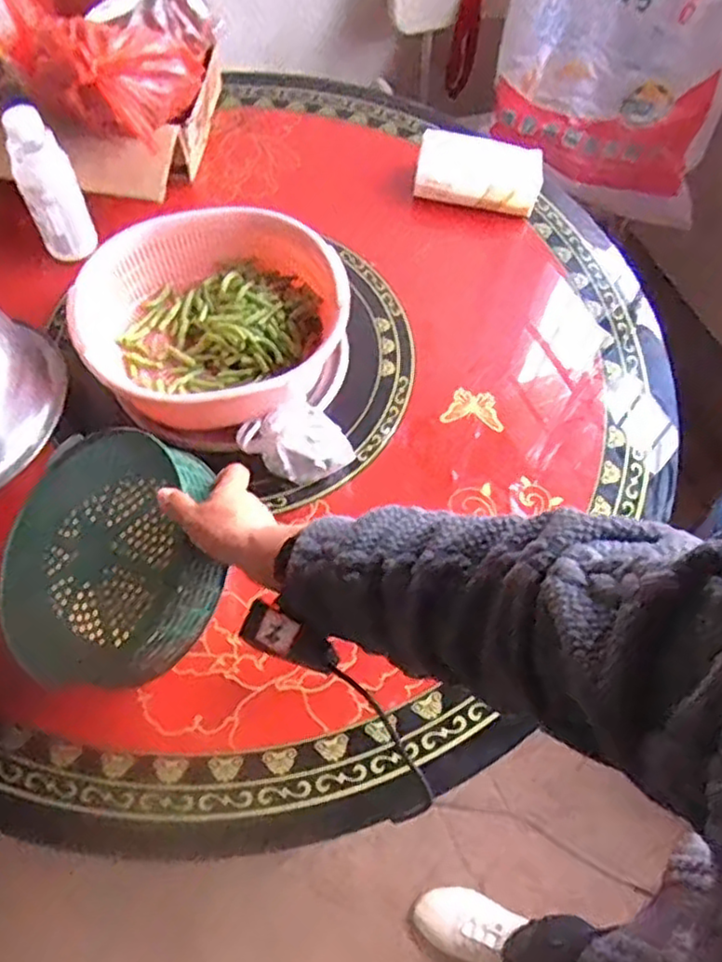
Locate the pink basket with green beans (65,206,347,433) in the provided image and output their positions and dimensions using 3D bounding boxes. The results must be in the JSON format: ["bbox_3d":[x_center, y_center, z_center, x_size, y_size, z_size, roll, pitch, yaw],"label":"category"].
[{"bbox_3d":[-0.175,-0.196,0.838,0.294,0.108,0.240,-5,64,-6],"label":"pink basket with green beans"}]

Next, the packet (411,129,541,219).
[{"bbox_3d":[0.169,-0.444,1.000,0.175,0.060,0.090,14,64,3],"label":"packet"}]

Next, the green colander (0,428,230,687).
[{"bbox_3d":[-0.239,0.075,0.674,0.241,0.080,0.241,-8,72,27],"label":"green colander"}]

